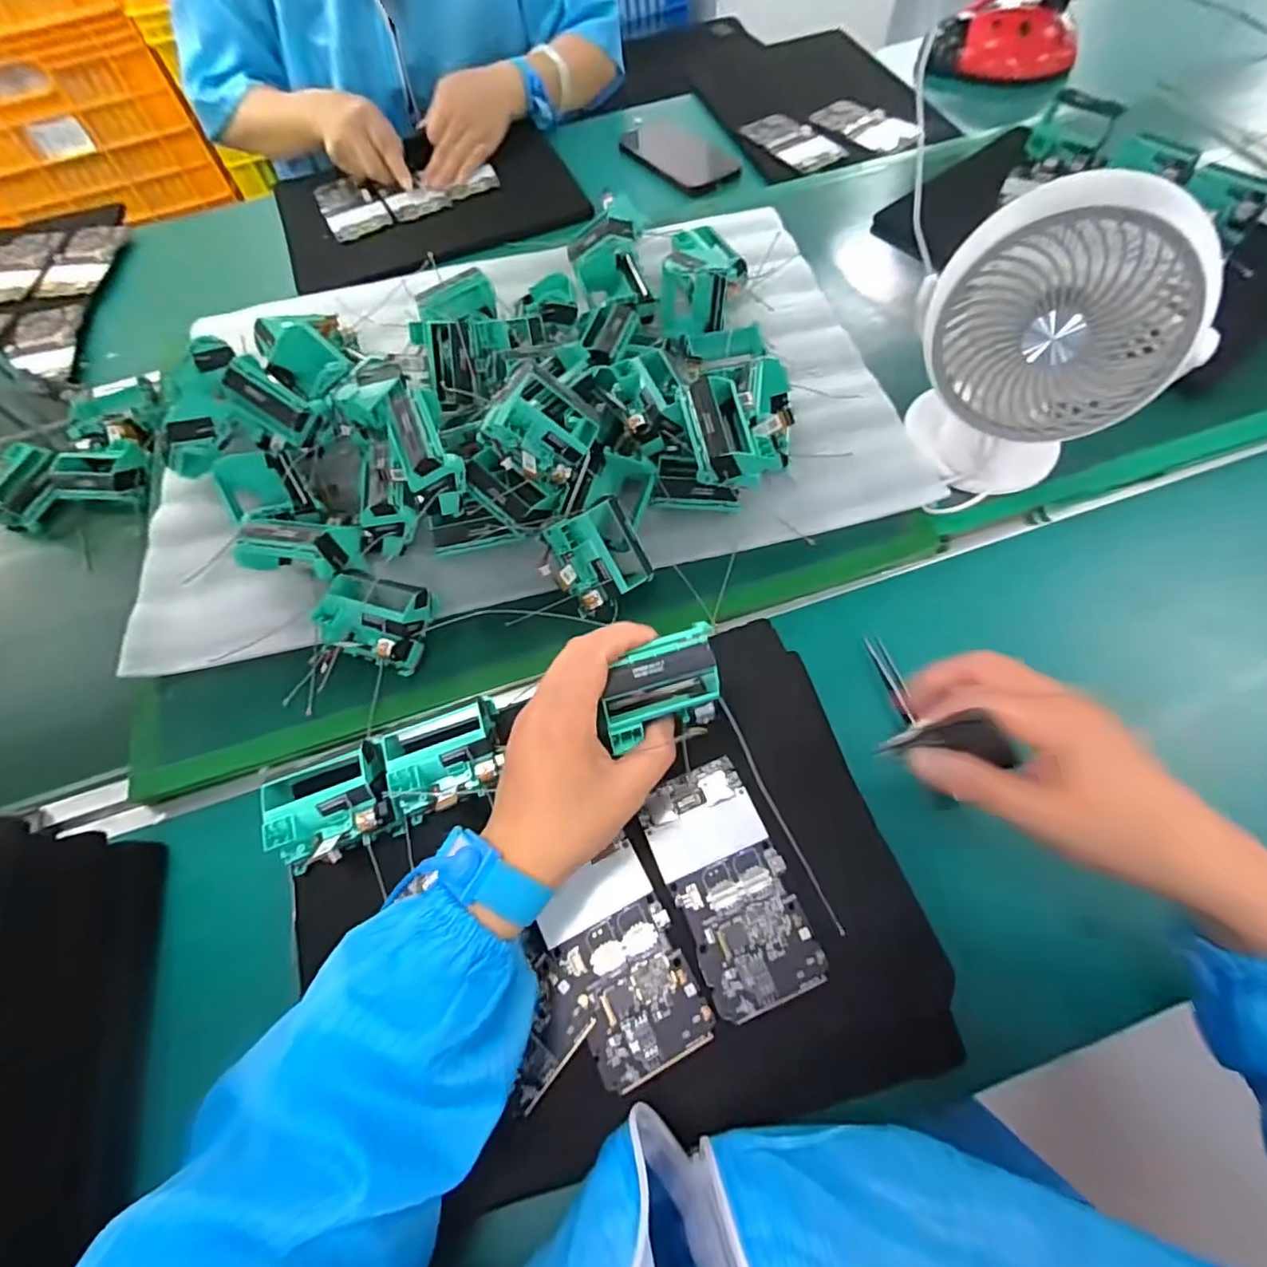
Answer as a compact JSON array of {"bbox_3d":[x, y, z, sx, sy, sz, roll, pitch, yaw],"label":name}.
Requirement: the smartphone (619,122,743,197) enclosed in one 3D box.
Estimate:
[{"bbox_3d":[0.056,-0.595,0.751,0.083,0.013,0.177,-34,66,-12],"label":"smartphone"}]

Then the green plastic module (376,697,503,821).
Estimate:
[{"bbox_3d":[-0.116,0.079,0.382,0.069,0.051,0.068,-22,64,-6],"label":"green plastic module"}]

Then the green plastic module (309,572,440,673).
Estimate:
[{"bbox_3d":[-0.183,-0.011,0.432,0.070,0.045,0.065,9,65,9],"label":"green plastic module"}]

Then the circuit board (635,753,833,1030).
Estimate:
[{"bbox_3d":[0.055,0.143,0.348,0.064,0.005,0.128,-21,64,-6],"label":"circuit board"}]

